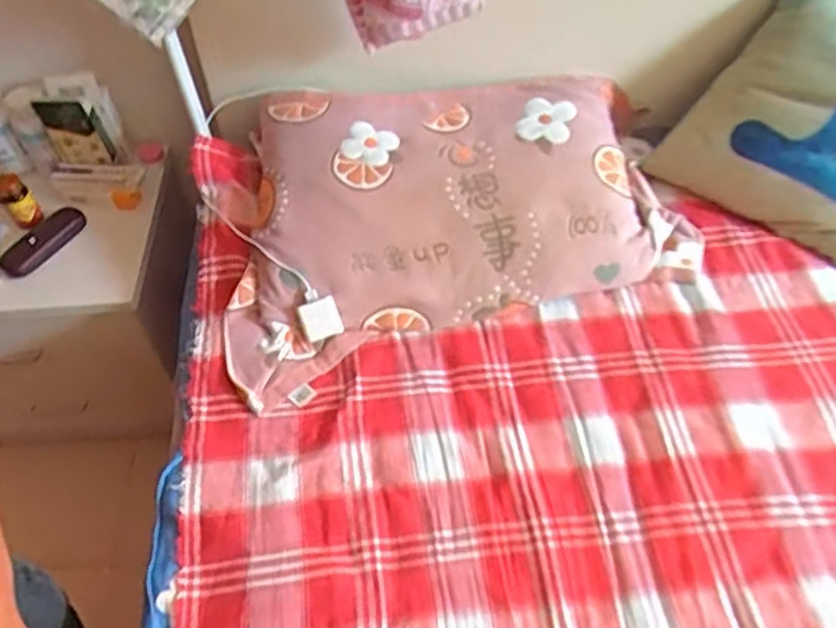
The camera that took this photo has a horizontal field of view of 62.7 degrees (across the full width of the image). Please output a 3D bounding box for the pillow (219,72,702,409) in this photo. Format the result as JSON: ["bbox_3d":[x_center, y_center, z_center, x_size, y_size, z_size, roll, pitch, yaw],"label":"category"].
[{"bbox_3d":[0.030,-0.162,0.963,0.653,0.091,0.413,-17,82,-6],"label":"pillow"}]

